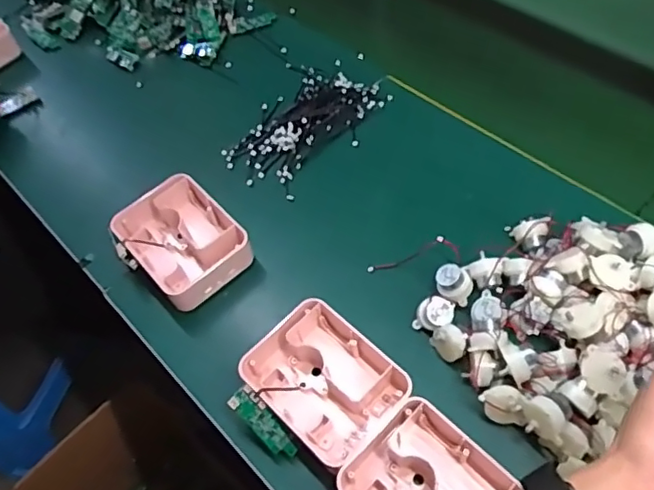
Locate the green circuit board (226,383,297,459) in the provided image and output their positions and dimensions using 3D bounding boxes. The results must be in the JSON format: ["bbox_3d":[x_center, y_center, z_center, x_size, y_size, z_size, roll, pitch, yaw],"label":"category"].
[{"bbox_3d":[-0.053,0.152,0.490,0.024,0.005,0.070,-44,86,-3],"label":"green circuit board"}]

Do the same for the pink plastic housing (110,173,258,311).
[{"bbox_3d":[-0.153,-0.006,0.608,0.103,0.046,0.126,-37,60,-19],"label":"pink plastic housing"}]

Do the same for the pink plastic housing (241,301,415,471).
[{"bbox_3d":[-0.001,0.121,0.509,0.099,0.043,0.131,-40,61,-21],"label":"pink plastic housing"}]

